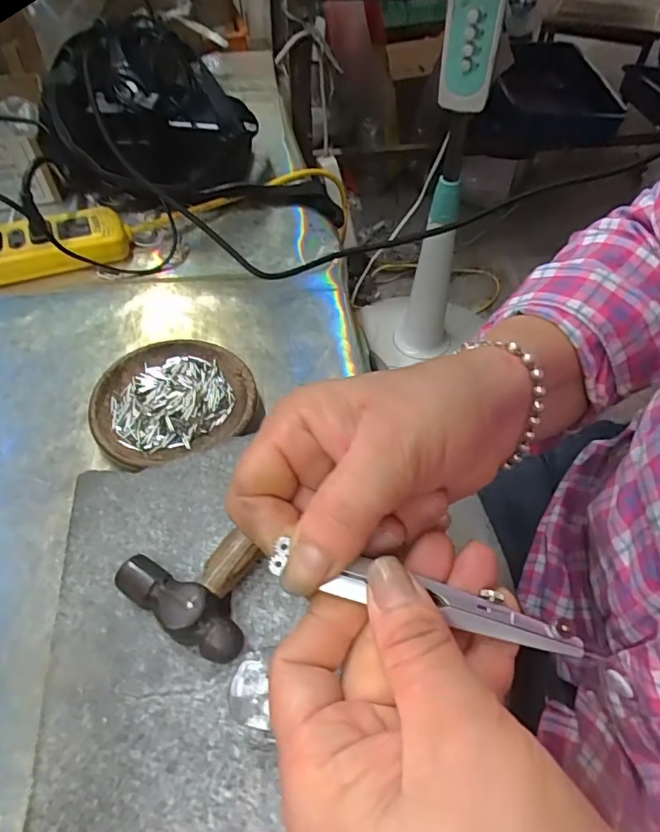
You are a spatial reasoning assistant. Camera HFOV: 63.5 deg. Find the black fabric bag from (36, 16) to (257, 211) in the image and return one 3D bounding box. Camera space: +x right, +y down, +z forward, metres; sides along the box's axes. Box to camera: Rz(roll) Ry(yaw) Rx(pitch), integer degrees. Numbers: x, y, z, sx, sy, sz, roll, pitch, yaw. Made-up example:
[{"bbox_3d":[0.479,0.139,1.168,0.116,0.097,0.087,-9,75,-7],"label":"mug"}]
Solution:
[{"bbox_3d":[-0.194,-0.318,0.564,0.209,0.120,0.175,-24,57,-19],"label":"black fabric bag"}]

